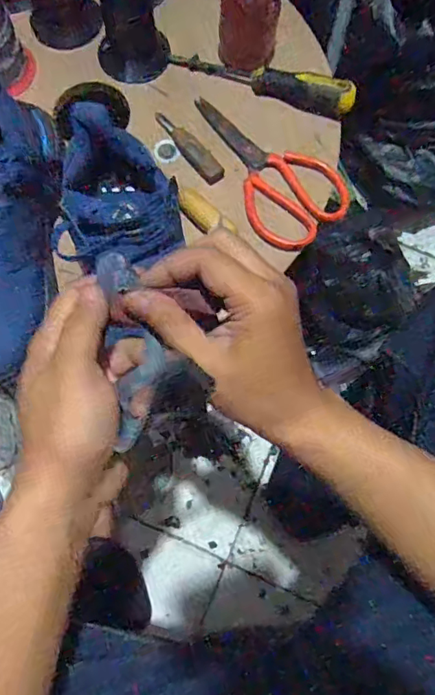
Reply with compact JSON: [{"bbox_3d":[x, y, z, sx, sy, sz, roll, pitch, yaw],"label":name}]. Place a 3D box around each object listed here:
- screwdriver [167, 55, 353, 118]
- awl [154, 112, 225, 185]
[{"bbox_3d":[0.050,-0.295,0.569,0.203,0.036,0.026,21,75,4],"label":"screwdriver"},{"bbox_3d":[-0.028,-0.218,0.559,0.025,0.009,0.099,-35,78,-10],"label":"awl"}]

